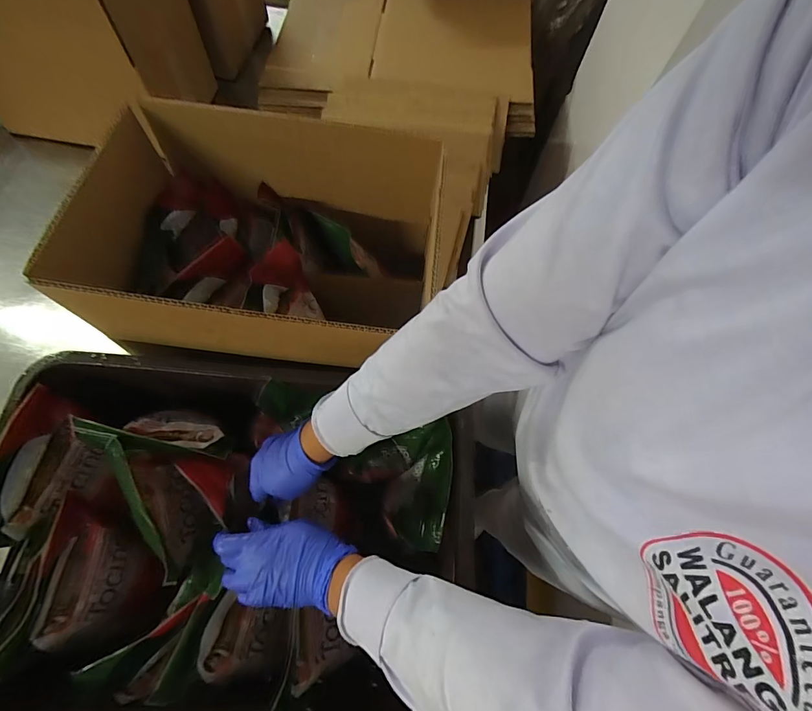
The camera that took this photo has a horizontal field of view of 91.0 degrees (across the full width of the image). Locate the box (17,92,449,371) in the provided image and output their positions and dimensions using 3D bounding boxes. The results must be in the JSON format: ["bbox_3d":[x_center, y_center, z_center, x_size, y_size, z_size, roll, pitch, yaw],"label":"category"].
[{"bbox_3d":[-0.166,-0.131,0.527,0.376,0.189,0.282,6,65,-1],"label":"box"}]

